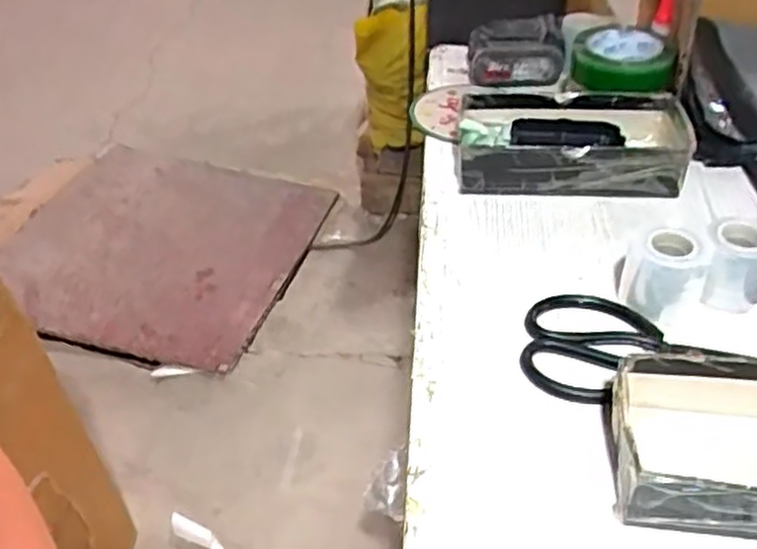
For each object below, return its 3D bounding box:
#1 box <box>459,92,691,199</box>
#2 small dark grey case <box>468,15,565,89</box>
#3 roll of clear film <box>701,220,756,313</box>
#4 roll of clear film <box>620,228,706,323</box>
[{"bbox_3d":[0.202,-0.137,0.790,0.230,0.055,0.122,3,41,7],"label":"box"},{"bbox_3d":[0.177,-0.286,0.961,0.116,0.062,0.077,-1,41,2],"label":"small dark grey case"},{"bbox_3d":[0.293,-0.002,0.612,0.046,0.067,0.046,-2,41,1],"label":"roll of clear film"},{"bbox_3d":[0.232,0.000,0.612,0.046,0.063,0.052,-22,44,-21],"label":"roll of clear film"}]

